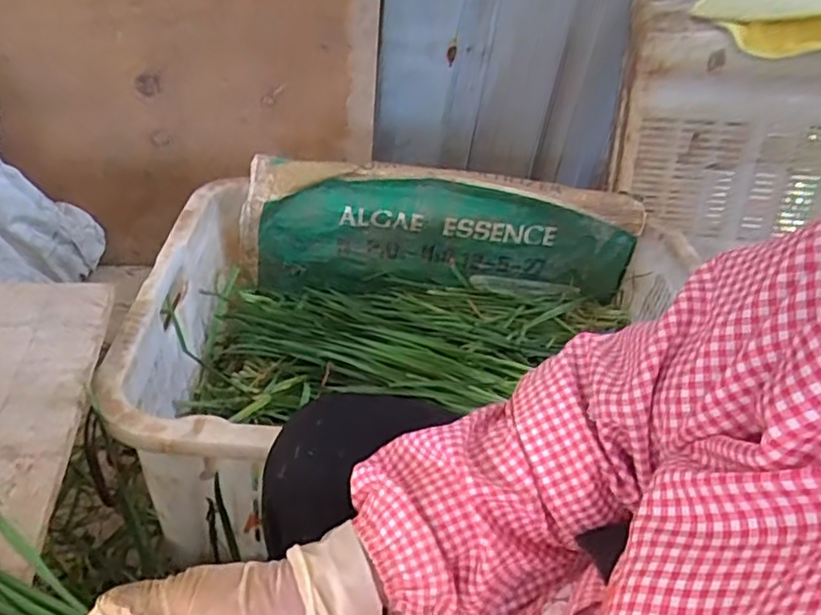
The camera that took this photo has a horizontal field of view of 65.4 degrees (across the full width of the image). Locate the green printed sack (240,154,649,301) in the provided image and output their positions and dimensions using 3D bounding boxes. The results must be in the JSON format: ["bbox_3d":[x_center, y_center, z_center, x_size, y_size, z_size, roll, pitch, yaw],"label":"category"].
[{"bbox_3d":[0.042,-0.108,0.922,0.551,0.189,0.056,4,39,-5],"label":"green printed sack"}]

